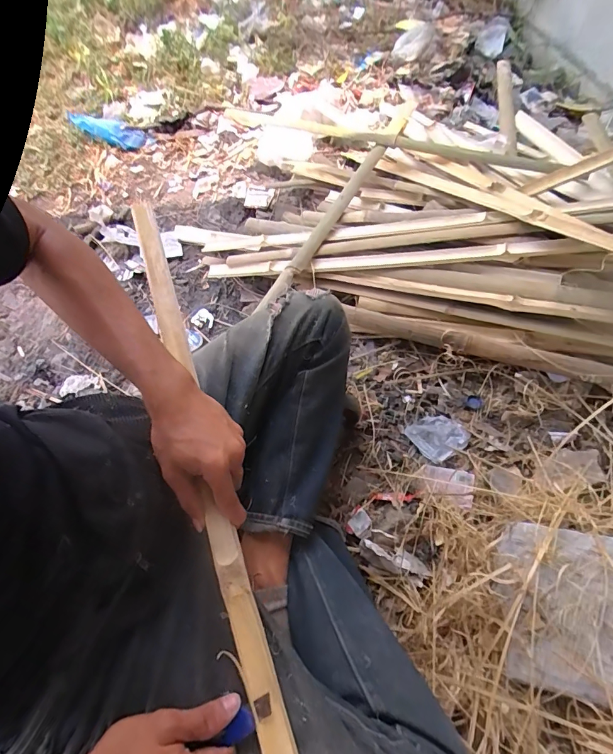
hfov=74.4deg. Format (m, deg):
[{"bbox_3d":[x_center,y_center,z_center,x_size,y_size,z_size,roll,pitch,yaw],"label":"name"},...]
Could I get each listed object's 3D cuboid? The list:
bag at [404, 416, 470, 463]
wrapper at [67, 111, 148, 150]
[{"bbox_3d":[0.242,0.106,0.744,0.083,0.029,0.087,-25,56,-17],"label":"bag"},{"bbox_3d":[-0.639,-0.774,1.260,0.277,0.046,0.095,20,54,-1],"label":"wrapper"}]

